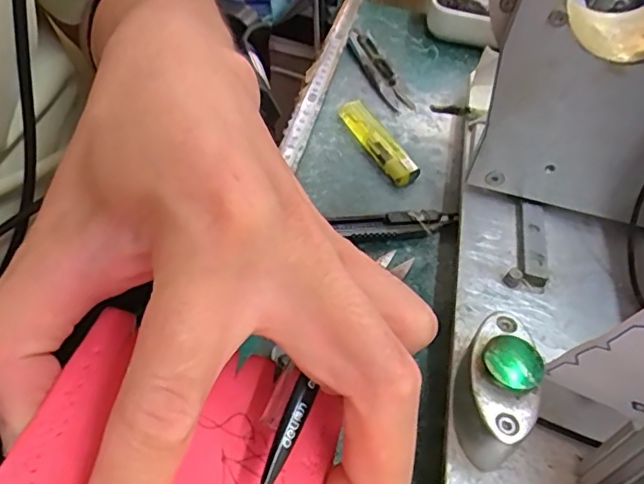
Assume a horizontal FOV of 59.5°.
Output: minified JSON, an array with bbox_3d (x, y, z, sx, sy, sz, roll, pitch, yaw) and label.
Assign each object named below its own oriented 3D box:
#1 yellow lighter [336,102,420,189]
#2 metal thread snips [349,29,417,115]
[{"bbox_3d":[0.037,-0.067,0.376,0.019,0.010,0.082,-18,52,-23],"label":"yellow lighter"},{"bbox_3d":[0.043,-0.135,0.439,0.023,0.013,0.097,-11,50,-18],"label":"metal thread snips"}]

